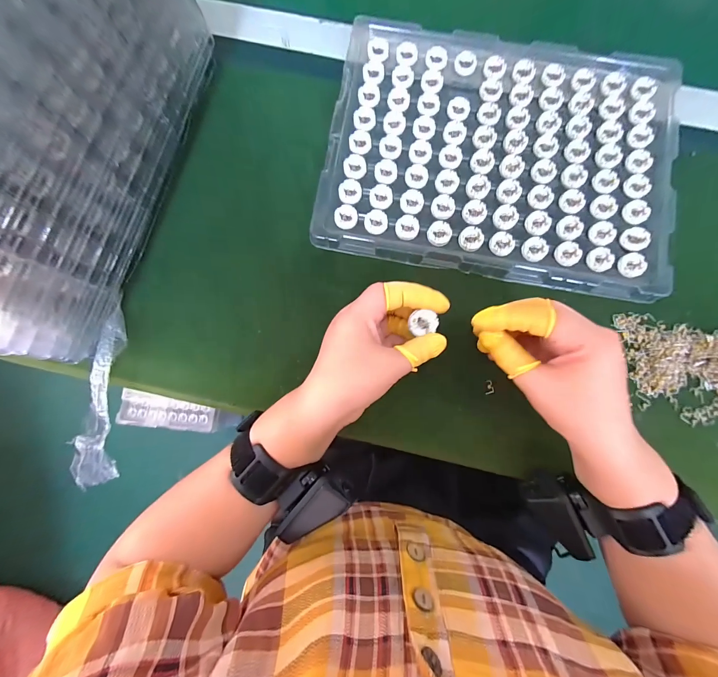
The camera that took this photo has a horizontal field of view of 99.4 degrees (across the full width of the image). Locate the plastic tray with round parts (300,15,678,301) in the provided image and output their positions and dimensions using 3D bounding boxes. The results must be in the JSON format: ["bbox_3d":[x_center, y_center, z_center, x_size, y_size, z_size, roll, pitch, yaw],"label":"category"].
[{"bbox_3d":[0.143,-0.192,0.314,0.341,0.020,0.259,10,80,2],"label":"plastic tray with round parts"}]

